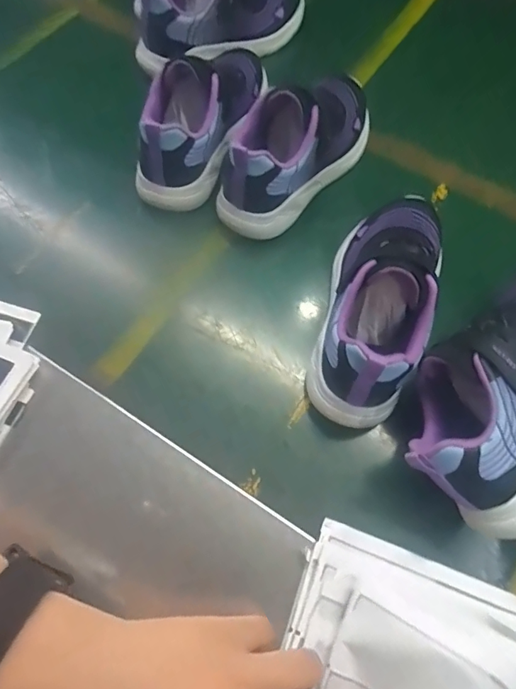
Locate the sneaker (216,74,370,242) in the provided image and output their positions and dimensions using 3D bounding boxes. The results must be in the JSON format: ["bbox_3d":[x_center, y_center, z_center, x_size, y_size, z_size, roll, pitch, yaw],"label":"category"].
[{"bbox_3d":[0.039,-0.192,0.447,0.077,0.102,0.204,38,69,13],"label":"sneaker"}]

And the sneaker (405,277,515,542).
[{"bbox_3d":[0.176,0.026,0.348,0.099,0.088,0.208,26,67,8],"label":"sneaker"}]

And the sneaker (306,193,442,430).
[{"bbox_3d":[0.097,-0.043,0.373,0.074,0.108,0.210,19,66,5],"label":"sneaker"}]

